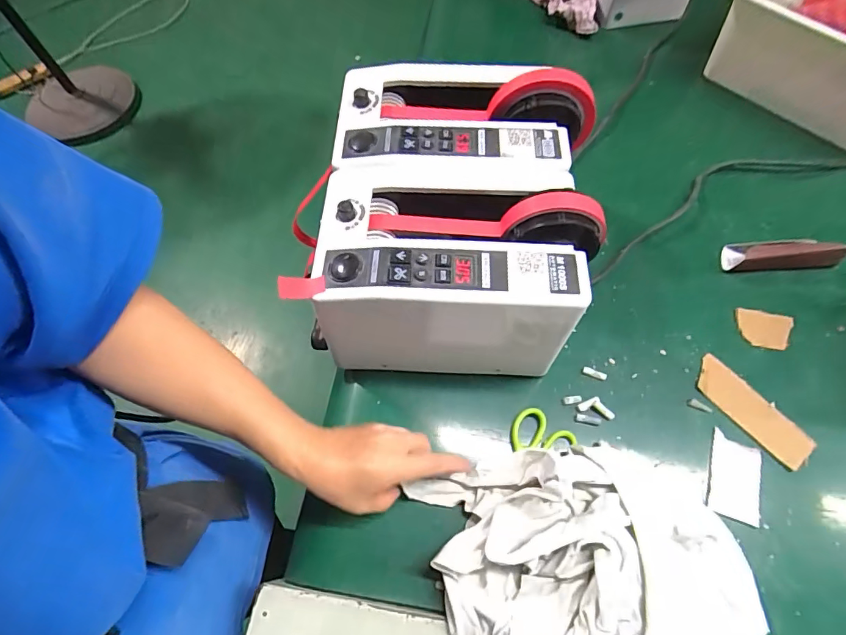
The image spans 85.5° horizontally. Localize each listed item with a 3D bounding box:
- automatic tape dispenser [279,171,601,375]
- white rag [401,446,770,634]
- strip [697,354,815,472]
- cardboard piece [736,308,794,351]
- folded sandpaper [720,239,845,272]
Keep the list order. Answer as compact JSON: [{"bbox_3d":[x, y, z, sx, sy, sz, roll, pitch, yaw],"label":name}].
[{"bbox_3d":[0.027,-0.038,0.418,0.237,0.157,0.136,2,63,2],"label":"automatic tape dispenser"},{"bbox_3d":[0.133,0.190,0.344,0.245,0.060,0.177,-1,63,1],"label":"white rag"},{"bbox_3d":[0.312,0.088,0.436,0.039,0.004,0.114,-36,68,-16],"label":"strip"},{"bbox_3d":[0.352,0.012,0.471,0.052,0.004,0.039,9,72,10],"label":"cardboard piece"},{"bbox_3d":[0.392,-0.071,0.498,0.117,0.035,0.033,0,63,1],"label":"folded sandpaper"}]

